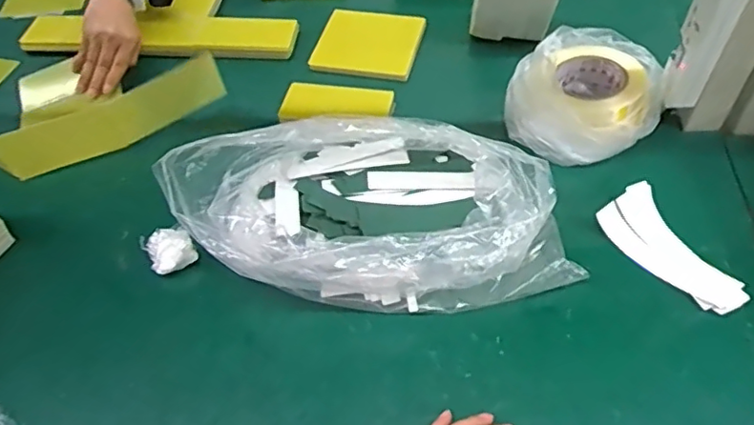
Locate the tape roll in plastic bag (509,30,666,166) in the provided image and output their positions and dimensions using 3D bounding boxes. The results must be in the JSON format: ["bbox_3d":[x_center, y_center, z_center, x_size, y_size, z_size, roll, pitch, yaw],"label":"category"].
[{"bbox_3d":[0.253,-0.144,0.706,0.171,0.068,0.174,-2,52,2],"label":"tape roll in plastic bag"}]

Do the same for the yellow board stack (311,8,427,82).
[{"bbox_3d":[-0.012,-0.251,0.854,0.145,0.014,0.138,10,53,12],"label":"yellow board stack"}]

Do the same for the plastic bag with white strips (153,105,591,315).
[{"bbox_3d":[-0.003,-0.013,0.610,0.402,0.100,0.199,1,52,4],"label":"plastic bag with white strips"}]

